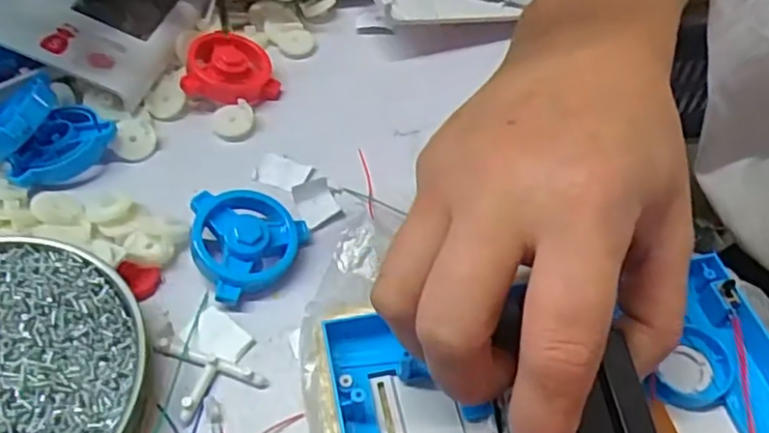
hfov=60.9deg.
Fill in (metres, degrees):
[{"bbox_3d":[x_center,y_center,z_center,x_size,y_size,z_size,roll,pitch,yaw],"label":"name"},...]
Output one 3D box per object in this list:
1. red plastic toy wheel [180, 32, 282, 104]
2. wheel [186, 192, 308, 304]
[{"bbox_3d":[-0.090,-0.087,0.387,0.055,0.013,0.044,3,65,-27],"label":"red plastic toy wheel"},{"bbox_3d":[-0.062,0.011,0.308,0.053,0.014,0.053,8,62,-15],"label":"wheel"}]

